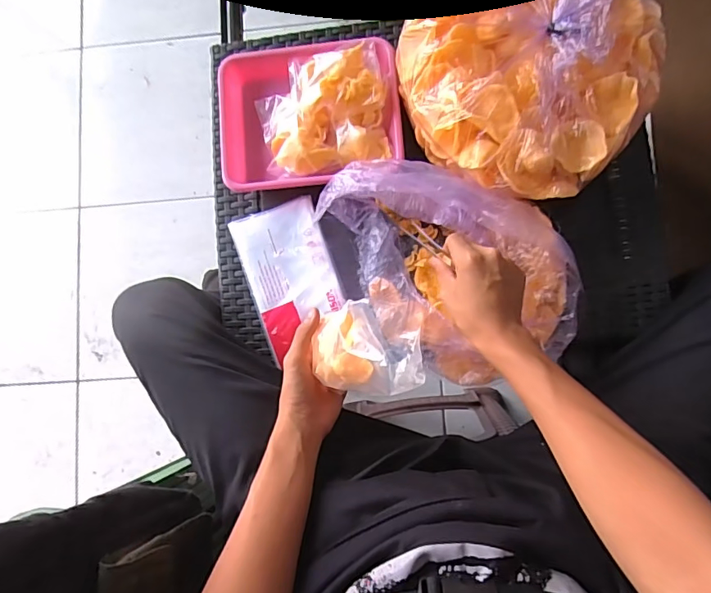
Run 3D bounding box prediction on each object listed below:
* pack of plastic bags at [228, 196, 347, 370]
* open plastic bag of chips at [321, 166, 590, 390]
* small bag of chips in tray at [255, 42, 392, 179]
[{"bbox_3d":[-0.081,-0.030,0.586,0.108,0.018,0.175,-20,83,2],"label":"pack of plastic bags"},{"bbox_3d":[0.107,-0.042,0.541,0.219,0.080,0.277,-32,83,1],"label":"open plastic bag of chips"},{"bbox_3d":[-0.039,-0.221,0.581,0.156,0.058,0.135,-14,83,3],"label":"small bag of chips in tray"}]

